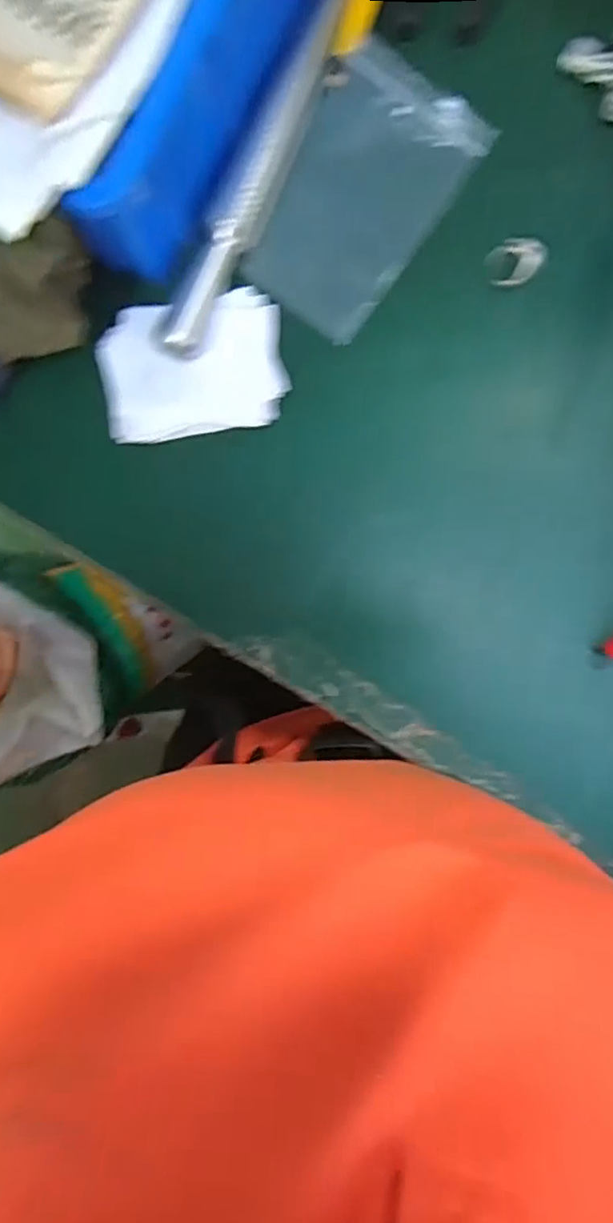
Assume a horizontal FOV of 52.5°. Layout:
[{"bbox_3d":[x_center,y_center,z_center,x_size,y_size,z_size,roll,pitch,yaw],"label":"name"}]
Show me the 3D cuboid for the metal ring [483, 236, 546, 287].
[{"bbox_3d":[0.097,-0.163,0.291,0.025,0.006,0.020,12,91,6],"label":"metal ring"}]

